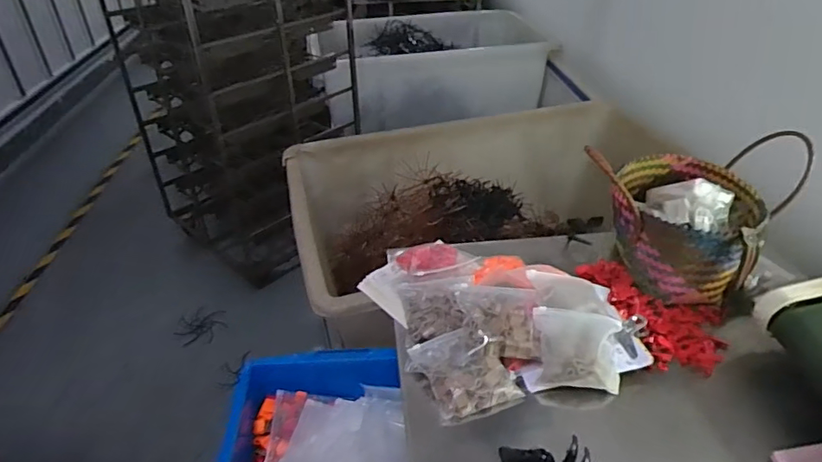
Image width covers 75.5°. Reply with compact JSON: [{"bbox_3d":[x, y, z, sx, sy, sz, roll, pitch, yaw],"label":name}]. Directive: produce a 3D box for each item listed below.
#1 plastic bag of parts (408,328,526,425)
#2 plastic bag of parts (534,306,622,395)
[{"bbox_3d":[0.085,0.226,0.868,0.142,0.057,0.136,-15,37,-19],"label":"plastic bag of parts"},{"bbox_3d":[0.281,0.200,0.894,0.142,0.068,0.123,3,35,6],"label":"plastic bag of parts"}]

